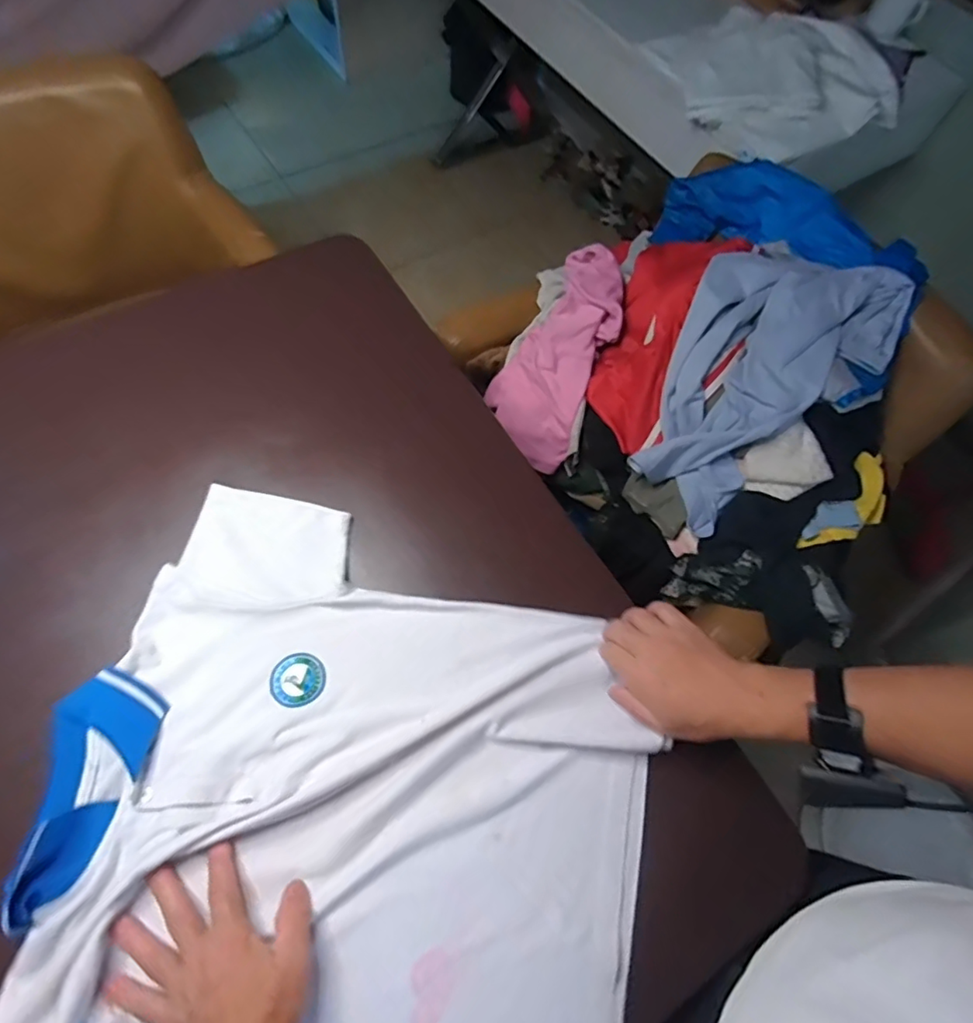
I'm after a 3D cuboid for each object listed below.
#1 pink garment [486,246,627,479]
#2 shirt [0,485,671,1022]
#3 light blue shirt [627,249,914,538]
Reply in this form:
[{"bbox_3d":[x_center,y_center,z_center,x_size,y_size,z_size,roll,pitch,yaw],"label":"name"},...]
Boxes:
[{"bbox_3d":[0.120,-0.261,0.957,0.164,0.071,0.370,24,91,8],"label":"pink garment"},{"bbox_3d":[-0.121,0.264,0.515,0.520,0.043,0.511,15,65,4],"label":"shirt"},{"bbox_3d":[0.386,-0.212,0.828,0.278,0.065,0.444,44,92,1],"label":"light blue shirt"}]

